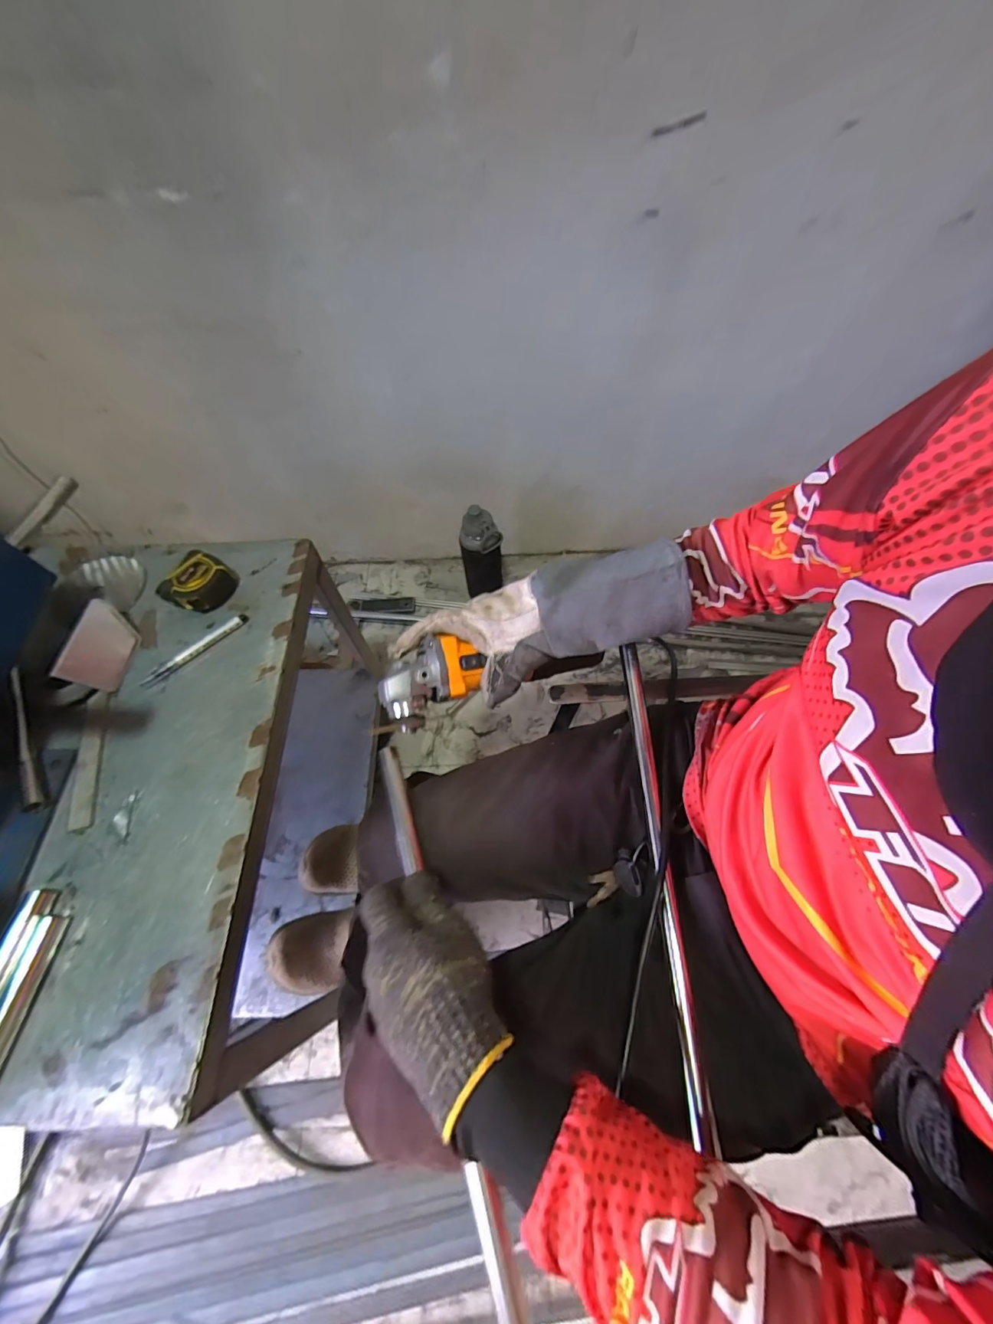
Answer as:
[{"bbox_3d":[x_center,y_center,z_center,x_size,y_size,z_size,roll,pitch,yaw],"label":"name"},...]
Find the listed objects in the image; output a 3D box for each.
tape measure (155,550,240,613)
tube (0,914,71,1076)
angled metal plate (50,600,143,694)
[{"bbox_3d":[-0.380,-0.101,0.587,0.066,0.041,0.069,16,66,10],"label":"tape measure"},{"bbox_3d":[-0.416,0.292,0.395,0.023,0.016,0.126,3,61,0],"label":"tube"},{"bbox_3d":[-0.464,-0.020,0.538,0.006,0.059,0.099,-14,58,37],"label":"angled metal plate"}]

